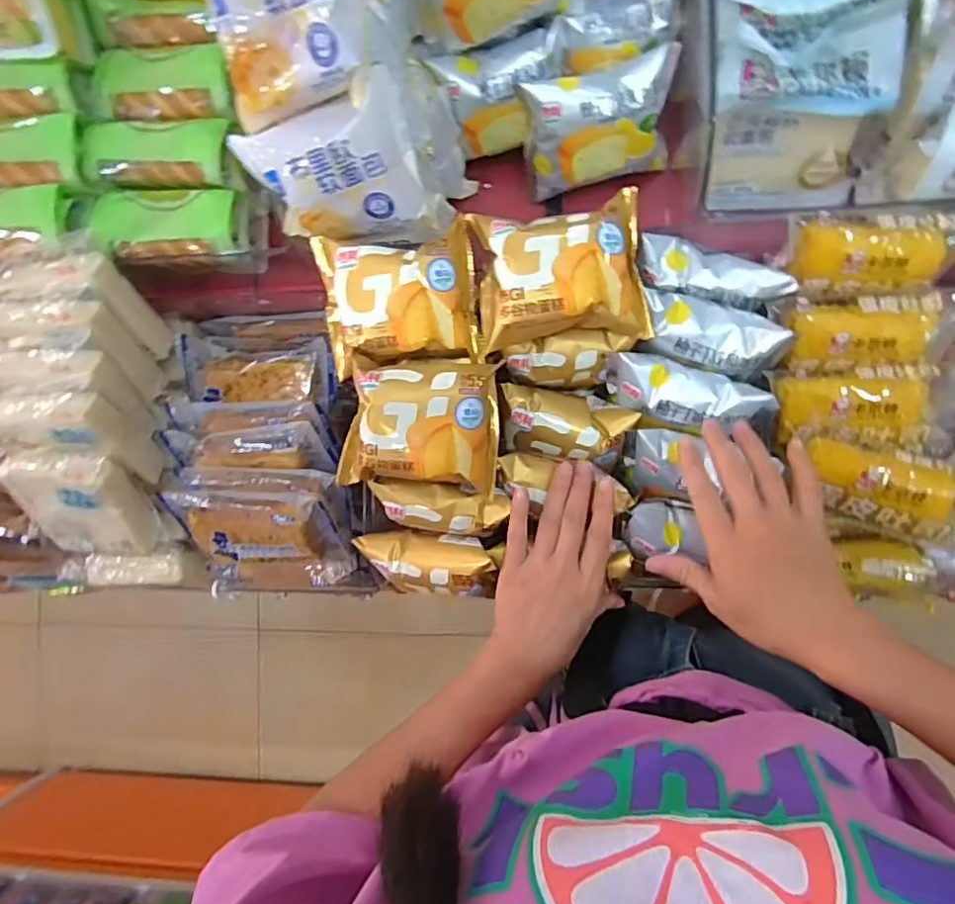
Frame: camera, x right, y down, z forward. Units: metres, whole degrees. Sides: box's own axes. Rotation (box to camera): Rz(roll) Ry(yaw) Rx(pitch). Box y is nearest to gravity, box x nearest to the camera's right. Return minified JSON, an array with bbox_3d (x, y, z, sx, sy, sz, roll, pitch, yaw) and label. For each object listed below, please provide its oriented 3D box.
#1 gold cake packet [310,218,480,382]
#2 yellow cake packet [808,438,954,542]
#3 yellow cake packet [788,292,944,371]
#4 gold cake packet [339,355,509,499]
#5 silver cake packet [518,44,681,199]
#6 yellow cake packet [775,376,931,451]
[{"bbox_3d":[-0.061,-0.116,0.448,0.120,0.044,0.100,-5,88,8],"label":"gold cake packet"},{"bbox_3d":[0.299,0.027,0.436,0.103,0.034,0.052,14,91,8],"label":"yellow cake packet"},{"bbox_3d":[0.288,-0.090,0.444,0.097,0.032,0.055,-2,89,8],"label":"yellow cake packet"},{"bbox_3d":[-0.044,-0.018,0.437,0.117,0.042,0.102,7,90,8],"label":"gold cake packet"},{"bbox_3d":[0.102,-0.273,0.505,0.122,0.095,0.042,-6,55,11],"label":"silver cake packet"},{"bbox_3d":[0.290,-0.031,0.451,0.108,0.033,0.049,3,89,8],"label":"yellow cake packet"}]

